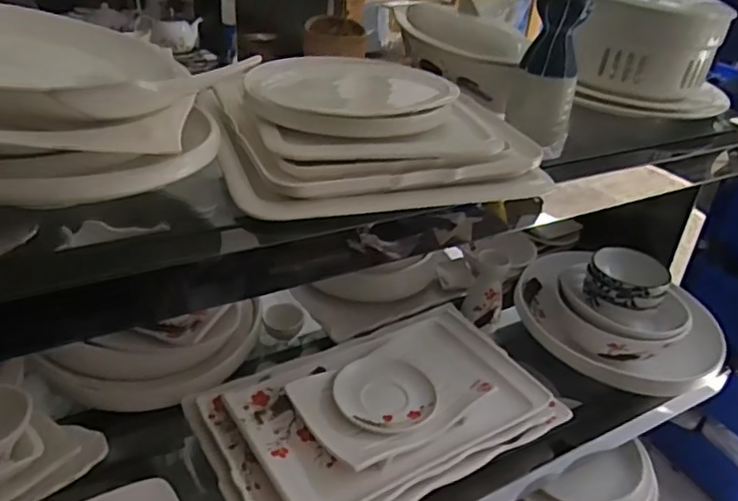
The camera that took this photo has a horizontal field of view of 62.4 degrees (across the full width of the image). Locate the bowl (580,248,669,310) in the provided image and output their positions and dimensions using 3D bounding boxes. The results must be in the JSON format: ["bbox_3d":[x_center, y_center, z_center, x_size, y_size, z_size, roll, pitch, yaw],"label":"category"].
[{"bbox_3d":[0.380,0.043,0.900,0.110,0.053,0.104,5,32,-3],"label":"bowl"}]

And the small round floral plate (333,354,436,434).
[{"bbox_3d":[0.019,0.169,0.725,0.118,0.013,0.113,5,32,-3],"label":"small round floral plate"}]

